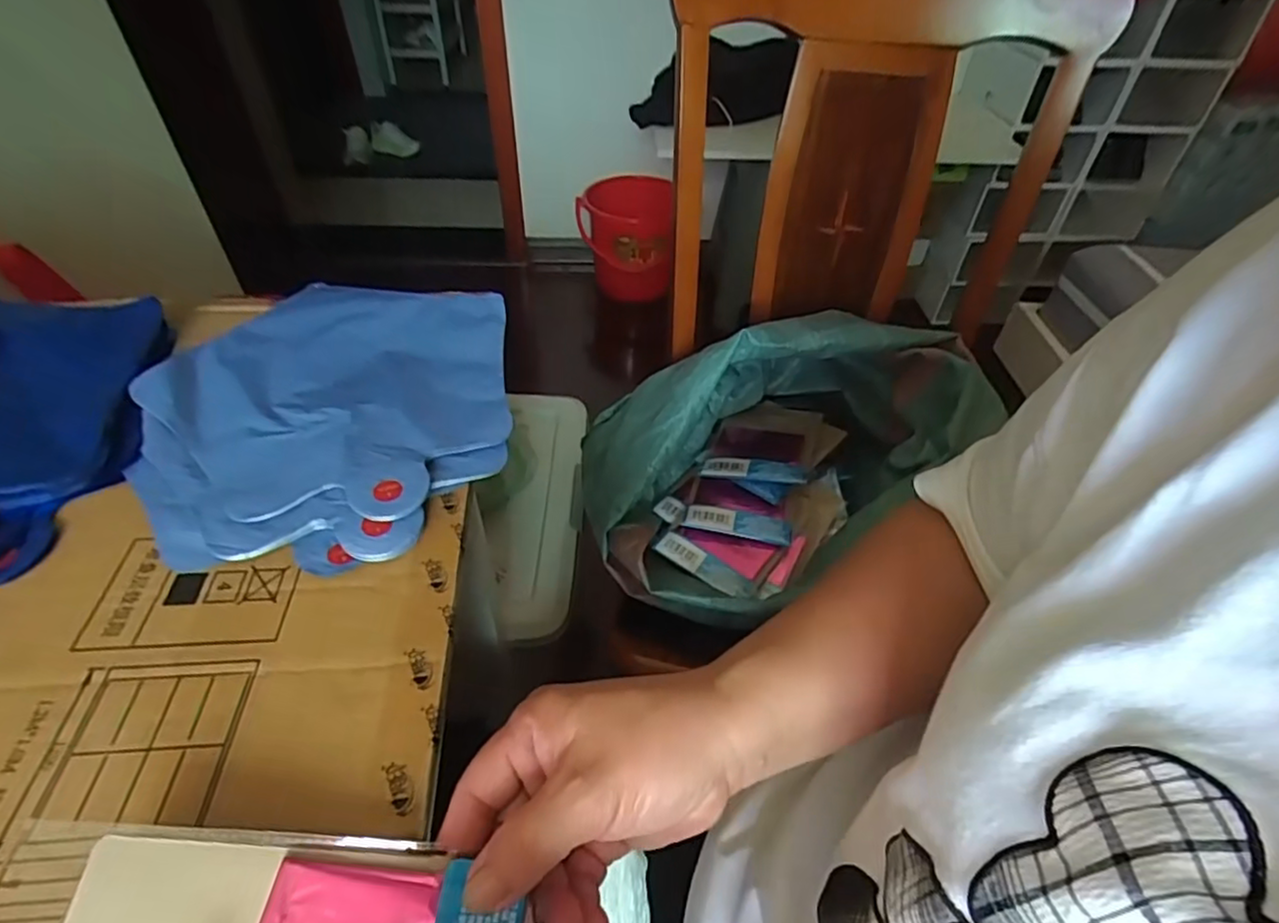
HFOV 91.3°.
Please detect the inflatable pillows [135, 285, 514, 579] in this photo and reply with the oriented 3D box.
[{"bbox_3d":[-0.199,-0.044,0.406,0.216,0.014,0.260,-8,46,-6],"label":"inflatable pillows"}]

